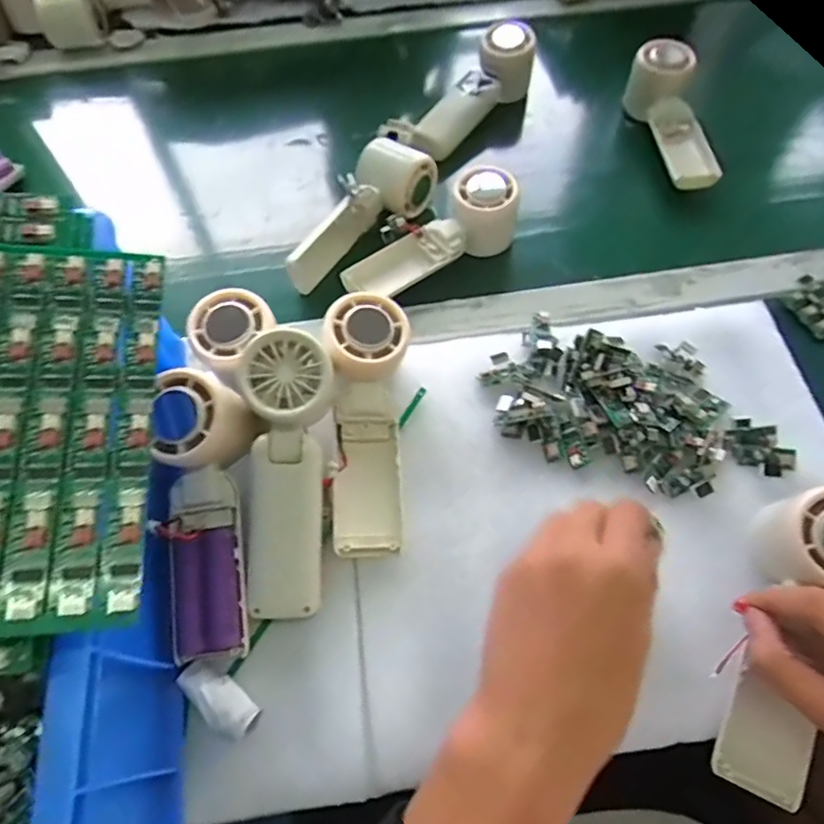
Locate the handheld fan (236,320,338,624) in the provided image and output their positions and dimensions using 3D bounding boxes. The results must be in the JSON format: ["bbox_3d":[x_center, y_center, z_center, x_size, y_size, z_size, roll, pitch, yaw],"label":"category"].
[{"bbox_3d":[-0.073,0.035,0.356,0.053,0.050,0.165,1,91,3],"label":"handheld fan"}]

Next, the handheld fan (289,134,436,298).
[{"bbox_3d":[-0.051,-0.175,0.514,0.060,0.051,0.159,34,67,18],"label":"handheld fan"}]

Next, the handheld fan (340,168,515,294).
[{"bbox_3d":[0.020,-0.144,0.507,0.157,0.058,0.065,-27,59,9],"label":"handheld fan"}]

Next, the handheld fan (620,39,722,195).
[{"bbox_3d":[0.255,-0.289,0.575,0.049,0.086,0.172,-5,58,-1],"label":"handheld fan"}]

